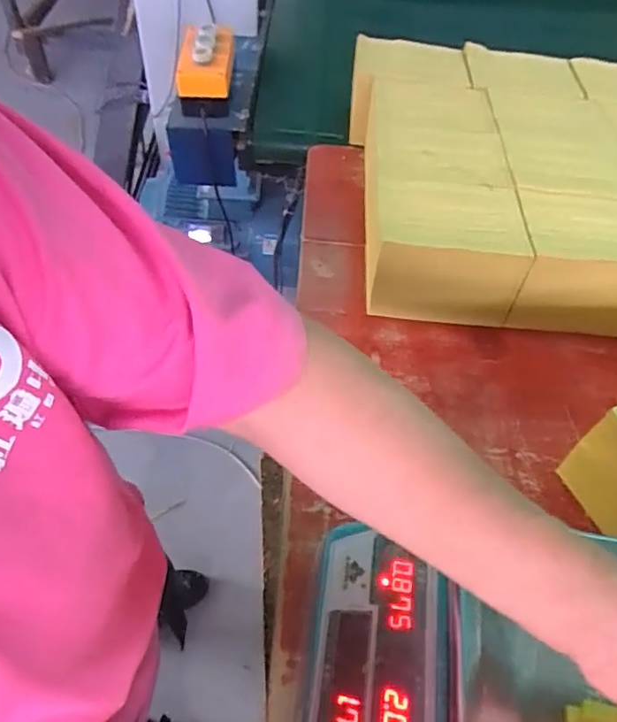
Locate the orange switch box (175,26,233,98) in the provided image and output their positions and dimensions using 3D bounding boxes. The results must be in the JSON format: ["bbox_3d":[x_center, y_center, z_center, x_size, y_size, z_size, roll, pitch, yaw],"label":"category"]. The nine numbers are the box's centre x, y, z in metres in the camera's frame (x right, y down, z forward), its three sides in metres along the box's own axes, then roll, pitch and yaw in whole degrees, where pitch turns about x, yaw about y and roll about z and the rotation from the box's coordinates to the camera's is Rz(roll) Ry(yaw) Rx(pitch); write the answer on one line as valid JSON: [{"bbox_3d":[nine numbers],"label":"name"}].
[{"bbox_3d":[-0.154,-0.448,0.843,0.076,0.052,0.126,3,53,-4],"label":"orange switch box"}]

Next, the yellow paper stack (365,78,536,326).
[{"bbox_3d":[0.158,-0.211,0.715,0.157,0.110,0.338,4,53,-2],"label":"yellow paper stack"}]

